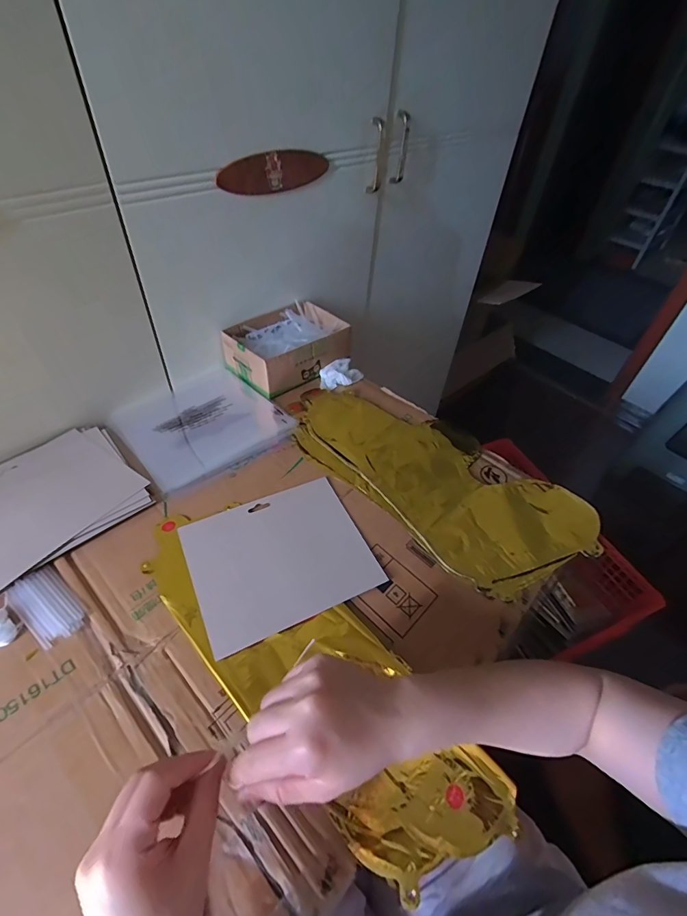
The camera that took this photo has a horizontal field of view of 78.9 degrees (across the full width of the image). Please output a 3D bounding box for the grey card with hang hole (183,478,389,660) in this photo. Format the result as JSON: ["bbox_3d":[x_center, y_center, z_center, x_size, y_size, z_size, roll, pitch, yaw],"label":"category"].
[{"bbox_3d":[-0.071,0.108,0.473,0.189,0.005,0.158,-19,52,-22],"label":"grey card with hang hole"}]

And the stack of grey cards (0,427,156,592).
[{"bbox_3d":[-0.358,0.046,0.495,0.178,0.010,0.198,37,54,25],"label":"stack of grey cards"}]

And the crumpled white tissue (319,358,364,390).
[{"bbox_3d":[-0.007,-0.142,0.706,0.075,0.023,0.049,-30,57,-29],"label":"crumpled white tissue"}]

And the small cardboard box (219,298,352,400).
[{"bbox_3d":[-0.094,-0.195,0.721,0.191,0.067,0.134,-31,57,-29],"label":"small cardboard box"}]

